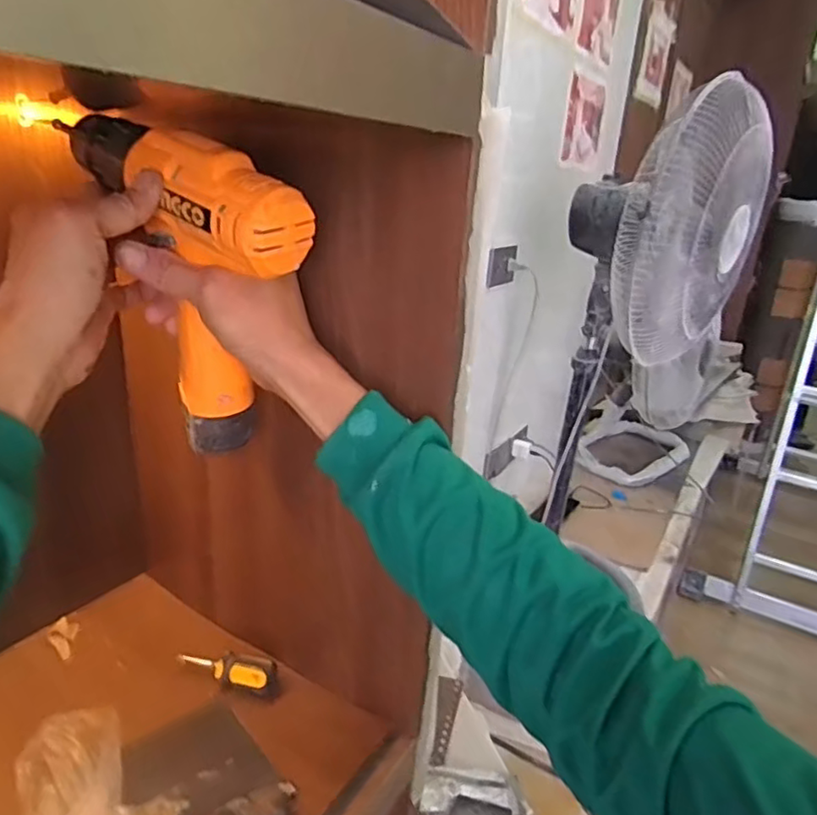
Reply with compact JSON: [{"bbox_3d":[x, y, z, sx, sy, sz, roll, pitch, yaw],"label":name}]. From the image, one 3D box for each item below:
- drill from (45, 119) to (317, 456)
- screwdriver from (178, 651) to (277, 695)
[{"bbox_3d":[-0.137,-0.068,0.402,0.171,0.202,0.050,18,25,32],"label":"drill"},{"bbox_3d":[-0.155,0.223,0.529,0.086,0.022,0.024,8,21,9],"label":"screwdriver"}]

